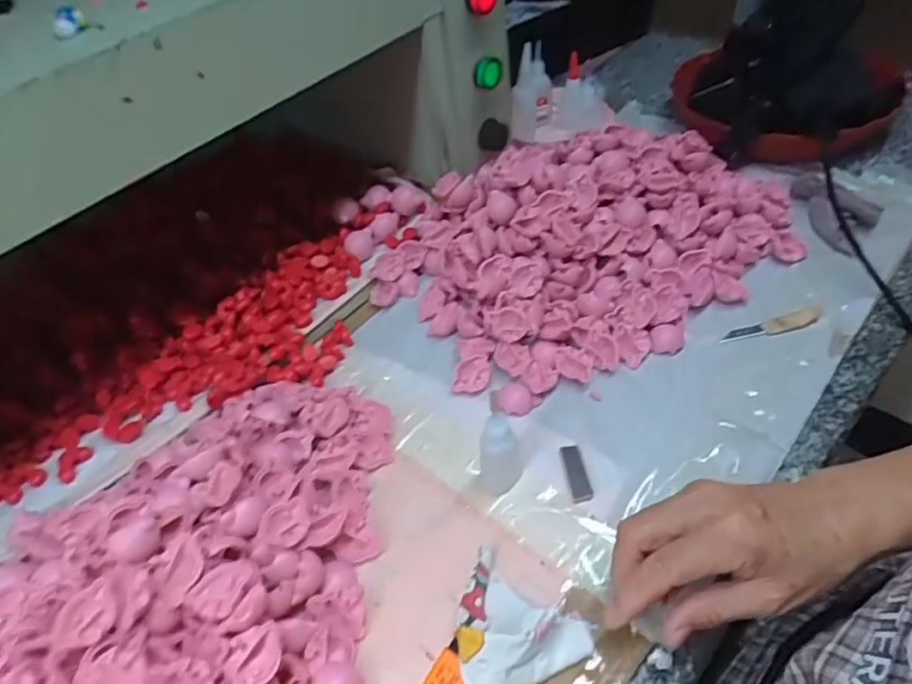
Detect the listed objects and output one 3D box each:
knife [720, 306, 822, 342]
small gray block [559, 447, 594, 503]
[{"bbox_3d":[0.264,-0.013,0.491,0.087,0.004,0.015,-14,51,-6],"label":"knife"},{"bbox_3d":[0.086,0.093,0.421,0.015,0.004,0.044,-8,51,-1],"label":"small gray block"}]

